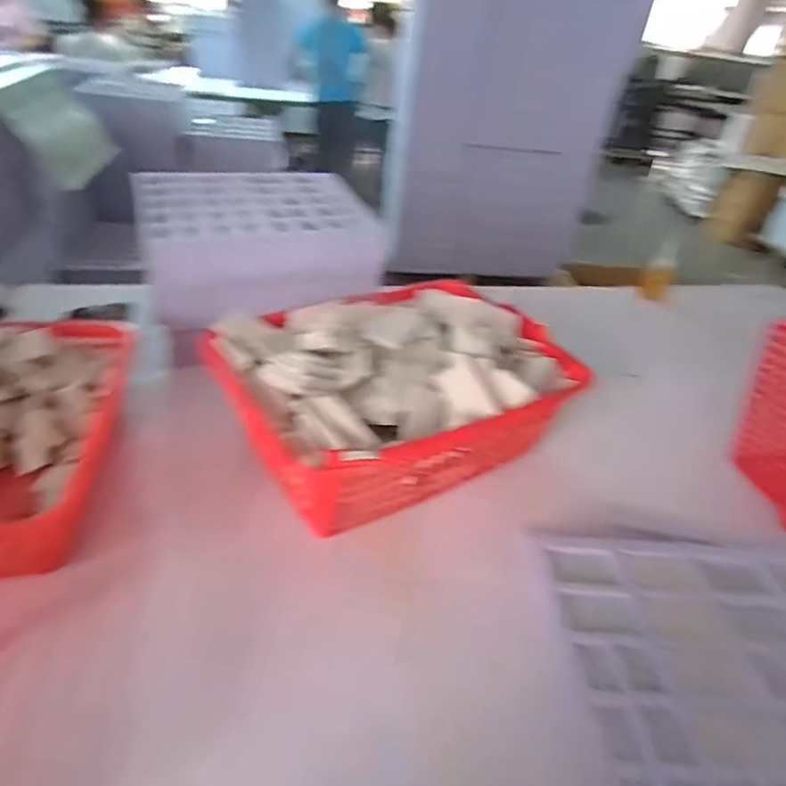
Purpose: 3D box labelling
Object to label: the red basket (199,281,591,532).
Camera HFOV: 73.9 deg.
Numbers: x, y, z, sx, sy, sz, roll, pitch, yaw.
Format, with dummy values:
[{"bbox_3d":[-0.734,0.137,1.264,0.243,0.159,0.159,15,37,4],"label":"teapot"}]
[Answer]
[{"bbox_3d":[0.004,-0.015,0.860,0.522,0.206,0.389,-14,41,-26],"label":"red basket"}]

